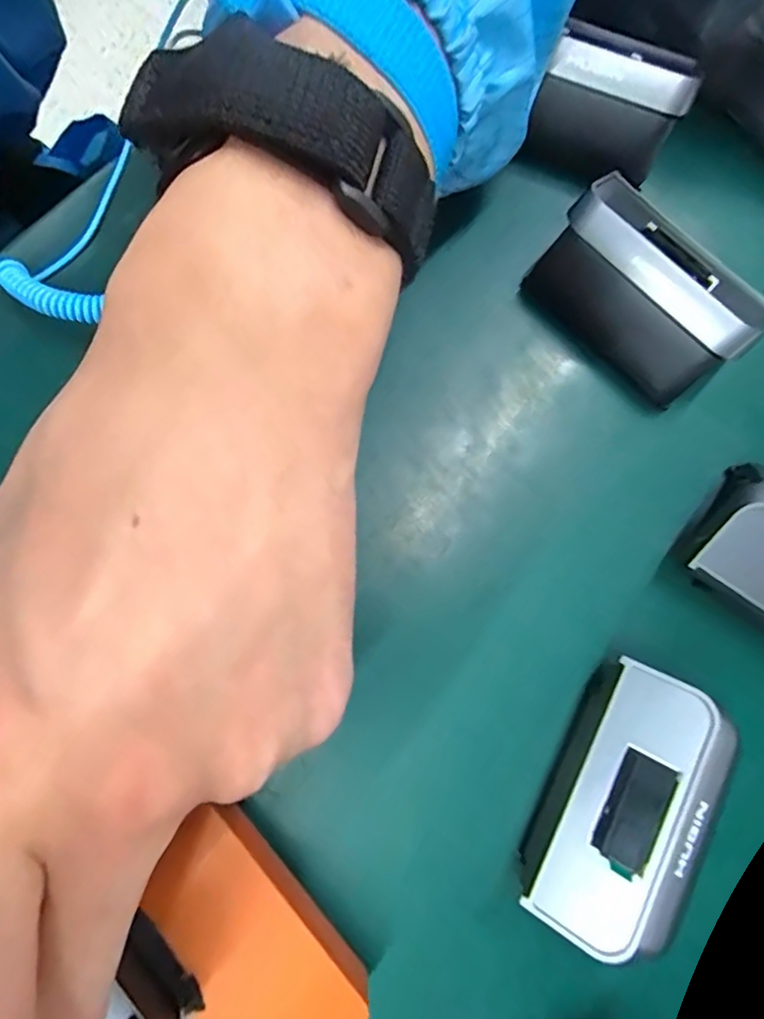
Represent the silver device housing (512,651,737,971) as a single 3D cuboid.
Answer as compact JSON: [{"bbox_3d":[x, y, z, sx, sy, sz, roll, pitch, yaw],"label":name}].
[{"bbox_3d":[0.070,0.085,0.156,0.037,0.027,0.073,28,80,1],"label":"silver device housing"}]

